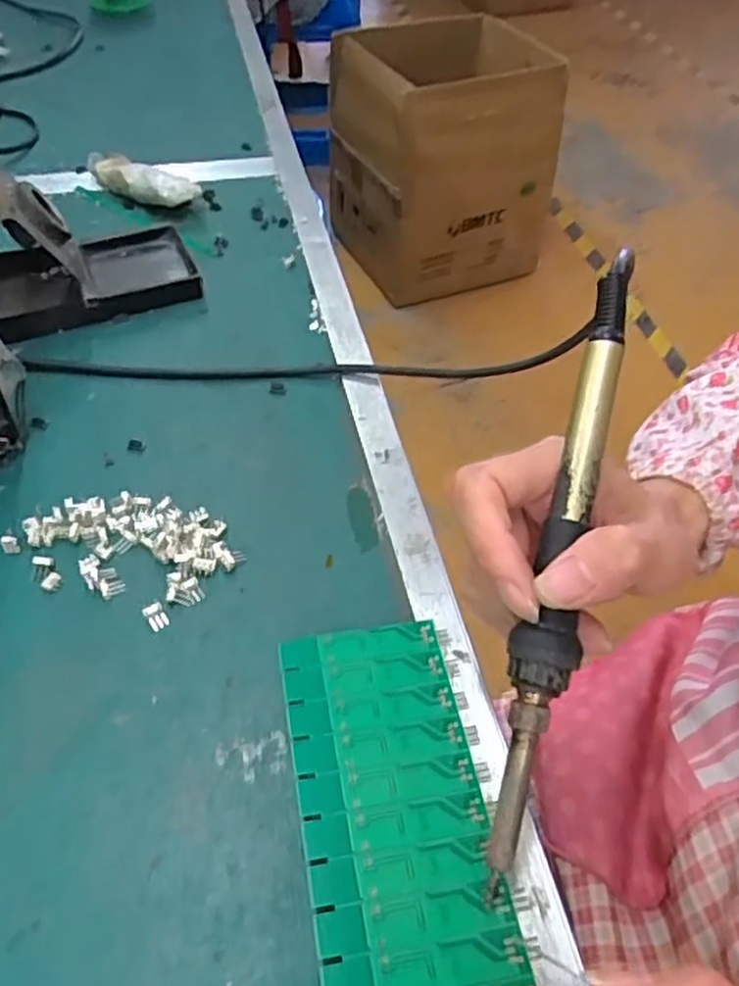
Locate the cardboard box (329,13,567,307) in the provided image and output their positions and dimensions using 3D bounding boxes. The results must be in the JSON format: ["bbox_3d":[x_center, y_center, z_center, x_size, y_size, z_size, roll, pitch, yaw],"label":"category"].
[{"bbox_3d":[0.165,-0.755,1.724,0.466,0.458,0.408,-23,53,-21],"label":"cardboard box"}]

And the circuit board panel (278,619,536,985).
[{"bbox_3d":[0.007,0.106,0.256,0.062,0.004,0.136,-5,48,-8],"label":"circuit board panel"}]

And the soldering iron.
[{"bbox_3d":[0.061,0.021,0.245,0.017,0.020,0.211,12,82,7],"label":"soldering iron"}]

